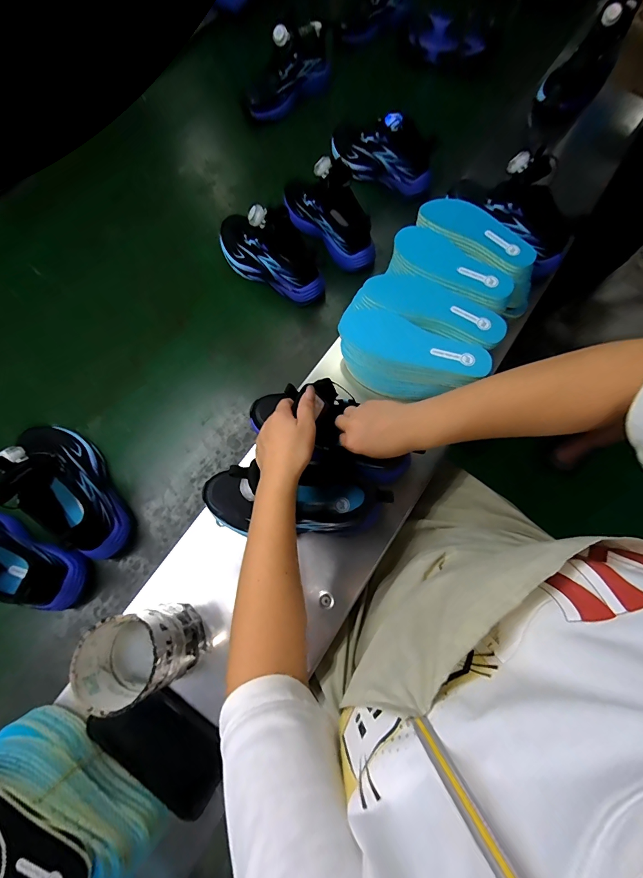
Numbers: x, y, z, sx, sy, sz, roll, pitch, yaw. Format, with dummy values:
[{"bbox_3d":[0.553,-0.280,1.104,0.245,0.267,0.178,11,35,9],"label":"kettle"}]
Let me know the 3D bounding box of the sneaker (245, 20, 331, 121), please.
[{"bbox_3d":[-0.067,-0.745,0.731,0.084,0.098,0.207,35,80,5],"label":"sneaker"}]

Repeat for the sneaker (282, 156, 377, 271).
[{"bbox_3d":[0.014,-0.397,0.613,0.070,0.113,0.206,-37,82,-9],"label":"sneaker"}]

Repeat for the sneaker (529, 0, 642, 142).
[{"bbox_3d":[0.505,-0.714,0.695,0.093,0.096,0.220,44,120,13],"label":"sneaker"}]

